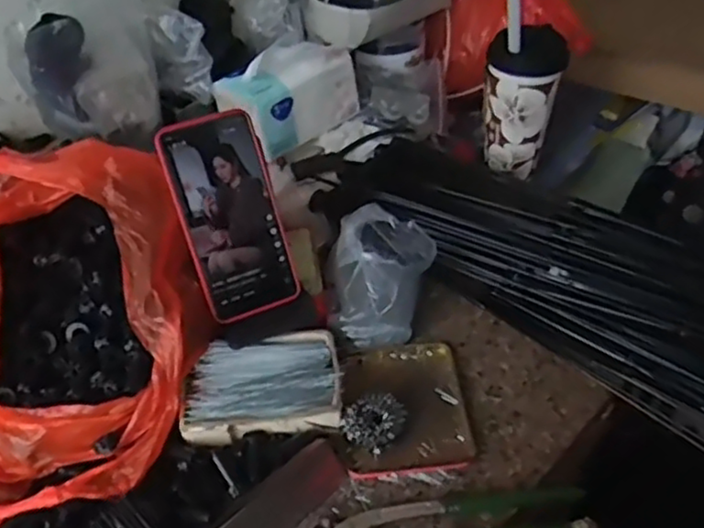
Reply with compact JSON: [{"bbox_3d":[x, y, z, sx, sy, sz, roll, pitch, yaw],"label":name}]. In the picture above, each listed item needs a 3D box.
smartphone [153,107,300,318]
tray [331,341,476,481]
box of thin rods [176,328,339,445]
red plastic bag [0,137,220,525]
[{"bbox_3d":[-0.097,-0.038,0.550,0.078,0.162,0.010,-21,16,-17],"label":"smartphone"},{"bbox_3d":[0.040,0.114,0.559,0.104,0.015,0.122,-5,45,-3],"label":"tray"},{"bbox_3d":[-0.073,0.102,0.557,0.124,0.030,0.082,-9,45,-7],"label":"box of thin rods"},{"bbox_3d":[-0.219,0.031,0.529,0.193,0.145,0.268,-11,45,-9],"label":"red plastic bag"}]

